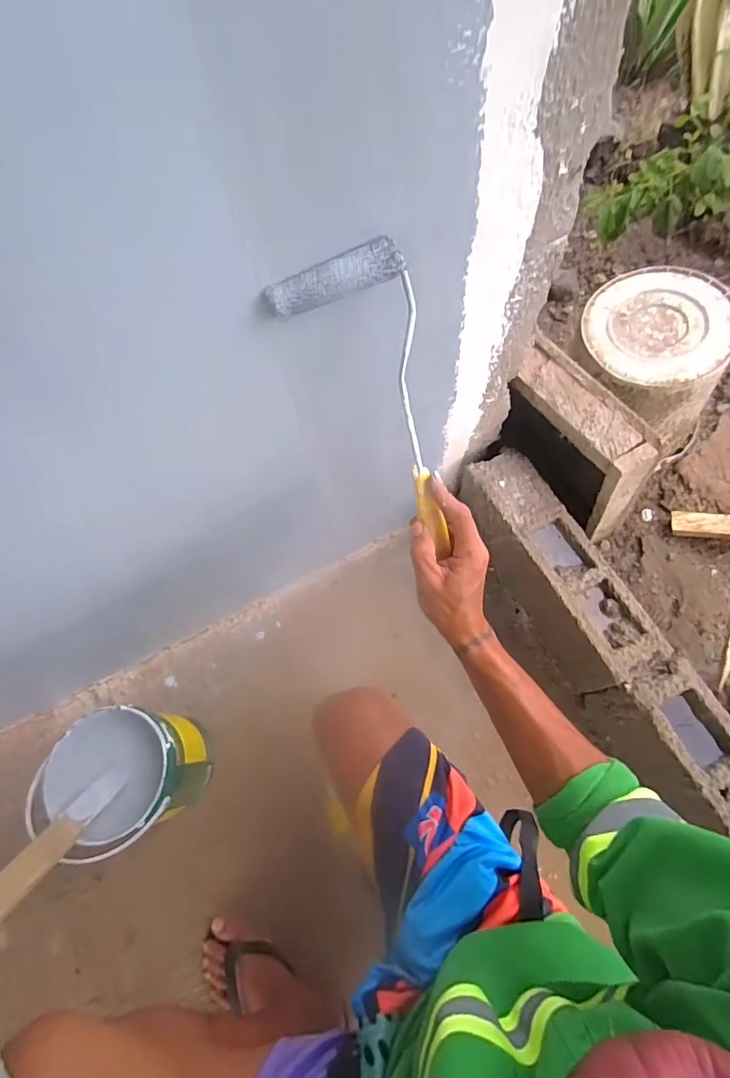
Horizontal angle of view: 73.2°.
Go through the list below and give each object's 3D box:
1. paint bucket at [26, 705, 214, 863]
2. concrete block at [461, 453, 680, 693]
[{"bbox_3d":[-0.351,0.358,0.767,0.162,0.227,0.170,-2,68,4],"label":"paint bucket"},{"bbox_3d":[0.307,0.053,0.835,0.099,0.183,0.395,-28,68,-6],"label":"concrete block"}]

